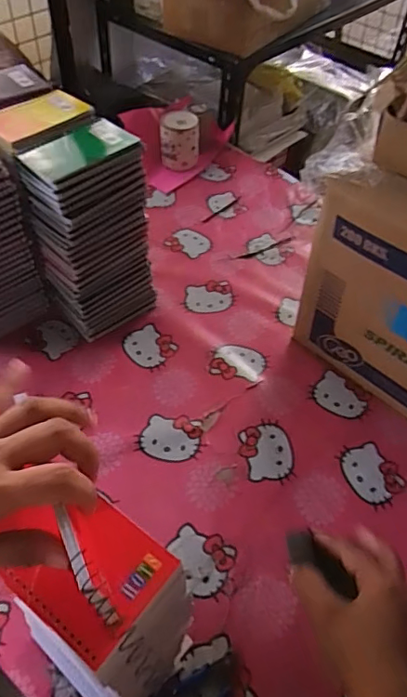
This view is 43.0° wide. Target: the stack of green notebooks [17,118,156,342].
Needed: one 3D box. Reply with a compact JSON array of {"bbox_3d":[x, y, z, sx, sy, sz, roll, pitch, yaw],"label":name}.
[{"bbox_3d":[-0.158,-0.156,0.751,0.144,0.289,0.102,-26,56,-21],"label":"stack of green notebooks"}]

